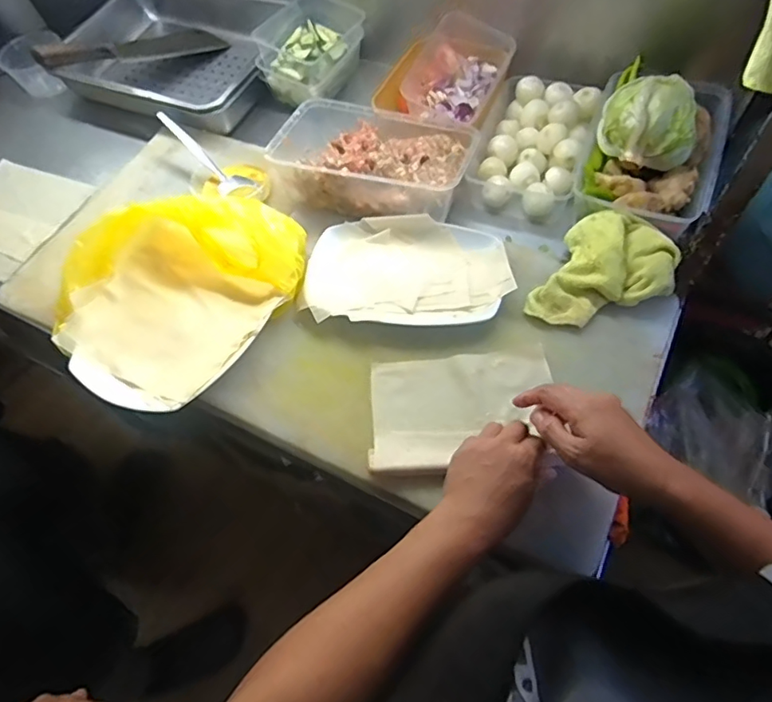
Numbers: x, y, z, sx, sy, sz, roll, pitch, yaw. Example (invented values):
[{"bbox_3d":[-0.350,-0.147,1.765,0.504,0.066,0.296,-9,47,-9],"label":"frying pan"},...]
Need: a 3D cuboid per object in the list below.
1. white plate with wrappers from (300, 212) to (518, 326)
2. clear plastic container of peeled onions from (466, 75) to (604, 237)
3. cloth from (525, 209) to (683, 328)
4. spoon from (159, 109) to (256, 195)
[{"bbox_3d":[0.027,-0.099,0.695,0.253,0.034,0.161,-1,59,4],"label":"white plate with wrappers"},{"bbox_3d":[0.208,-0.288,0.781,0.146,0.081,0.214,15,61,13],"label":"clear plastic container of peeled onions"},{"bbox_3d":[0.260,-0.088,0.642,0.137,0.052,0.155,28,65,19],"label":"cloth"},{"bbox_3d":[-0.273,-0.291,0.808,0.186,0.023,0.042,42,69,4],"label":"spoon"}]

